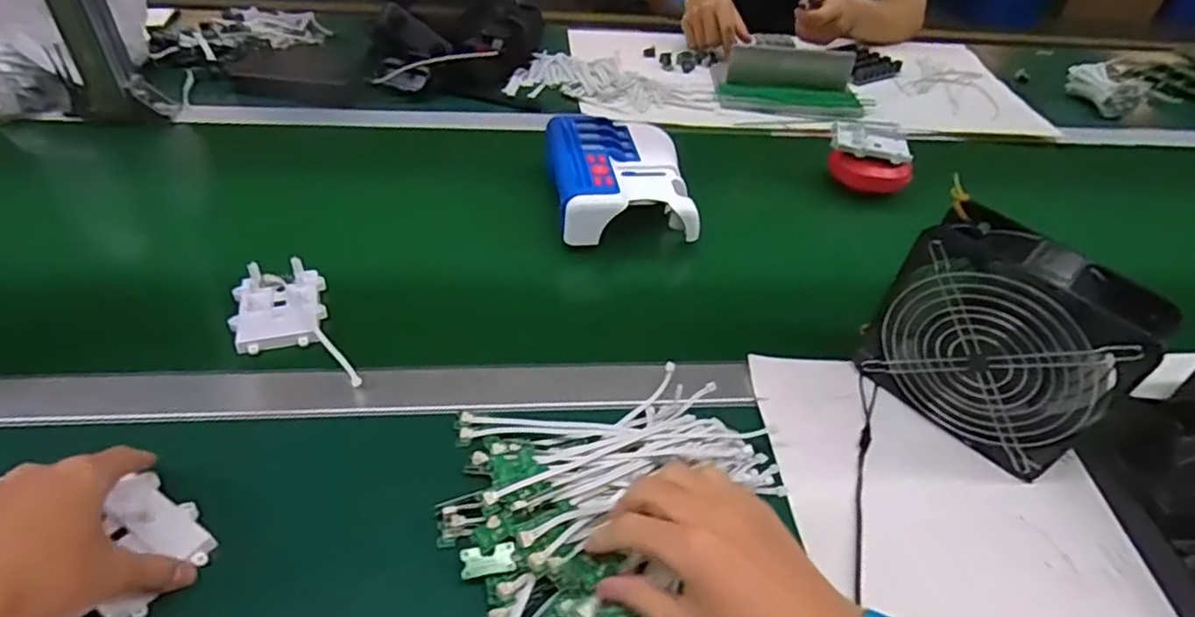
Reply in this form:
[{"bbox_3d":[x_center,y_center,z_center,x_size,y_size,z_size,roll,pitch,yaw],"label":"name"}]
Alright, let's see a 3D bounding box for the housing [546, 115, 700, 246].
[{"bbox_3d":[0.019,-0.136,0.700,0.137,0.071,0.172,-4,43,-9],"label":"housing"}]

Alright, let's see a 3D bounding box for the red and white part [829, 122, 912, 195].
[{"bbox_3d":[0.322,-0.174,0.773,0.100,0.064,0.067,19,44,18],"label":"red and white part"}]

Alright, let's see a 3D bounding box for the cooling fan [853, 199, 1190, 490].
[{"bbox_3d":[0.288,0.025,0.476,0.060,0.151,0.156,-32,52,-33],"label":"cooling fan"}]

